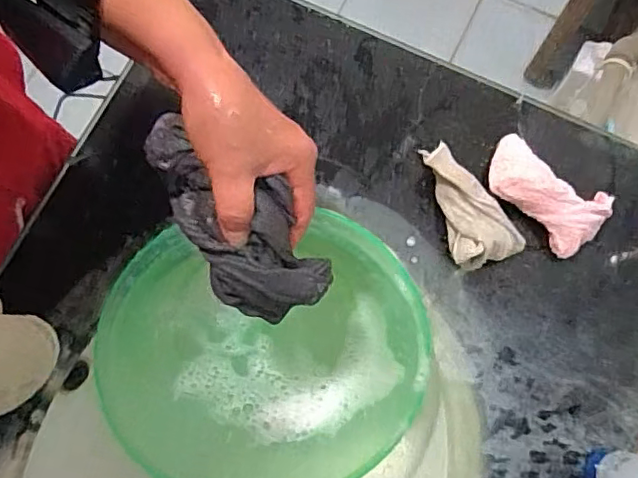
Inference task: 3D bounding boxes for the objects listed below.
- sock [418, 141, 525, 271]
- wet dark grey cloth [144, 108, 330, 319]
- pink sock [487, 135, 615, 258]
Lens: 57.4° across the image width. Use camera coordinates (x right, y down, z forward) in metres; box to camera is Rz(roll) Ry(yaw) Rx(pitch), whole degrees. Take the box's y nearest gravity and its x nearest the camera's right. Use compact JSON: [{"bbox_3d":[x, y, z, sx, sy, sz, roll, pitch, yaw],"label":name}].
[{"bbox_3d":[0.119,-0.031,0.474,0.060,0.045,0.110,-20,76,-3],"label":"sock"},{"bbox_3d":[-0.061,-0.012,0.386,0.070,0.047,0.156,-43,92,-9],"label":"wet dark grey cloth"},{"bbox_3d":[0.181,-0.035,0.478,0.101,0.039,0.054,38,80,10],"label":"pink sock"}]

